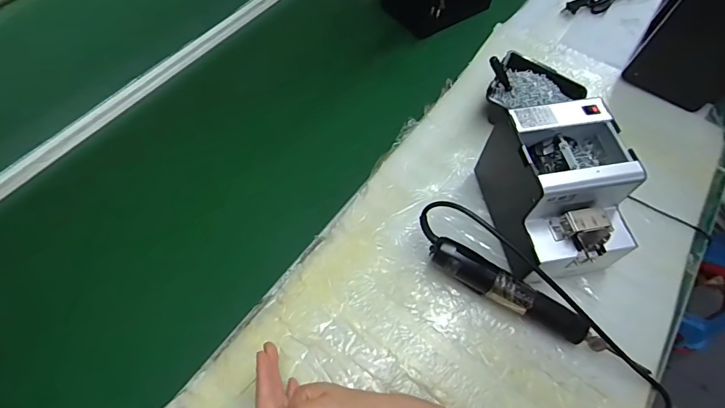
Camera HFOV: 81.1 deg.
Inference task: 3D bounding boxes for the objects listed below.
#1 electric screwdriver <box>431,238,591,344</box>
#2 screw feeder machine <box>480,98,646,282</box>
[{"bbox_3d":[0.175,0.105,0.519,0.194,0.045,0.038,25,62,14],"label":"electric screwdriver"},{"bbox_3d":[0.246,-0.014,0.531,0.131,0.142,0.172,-9,60,-5],"label":"screw feeder machine"}]

